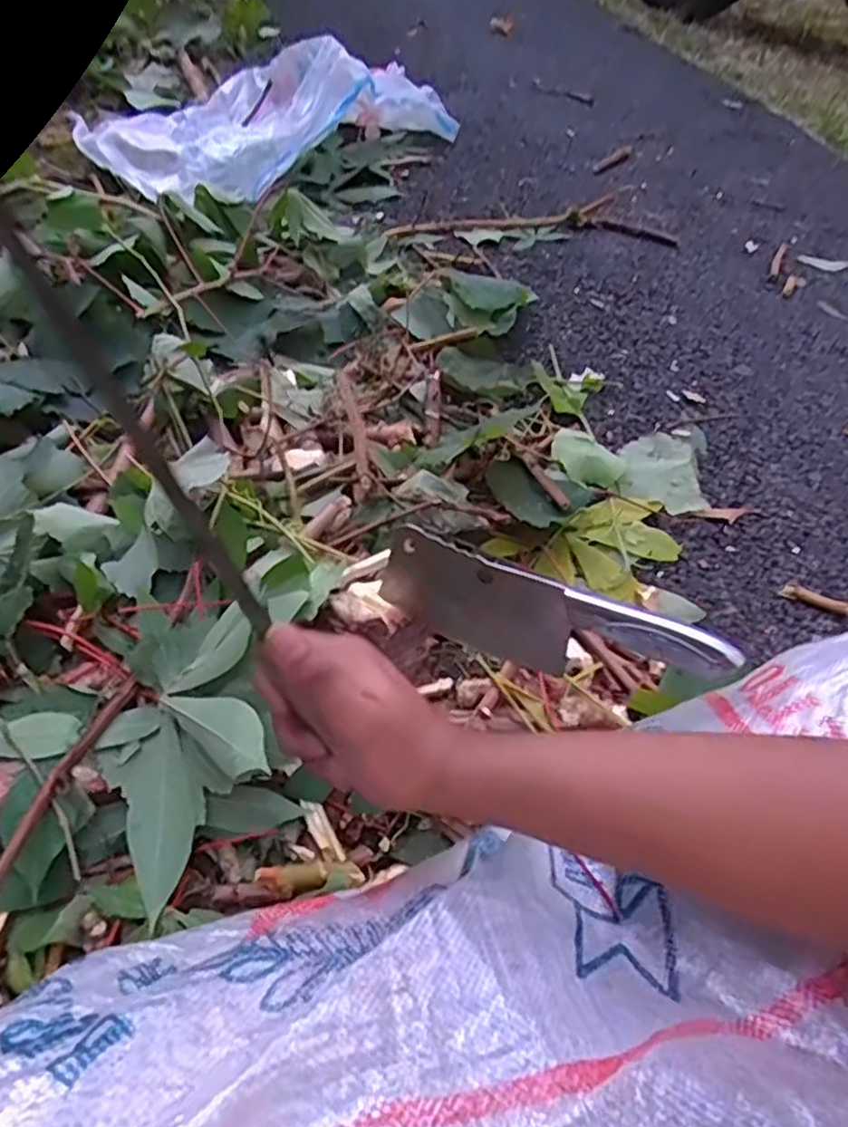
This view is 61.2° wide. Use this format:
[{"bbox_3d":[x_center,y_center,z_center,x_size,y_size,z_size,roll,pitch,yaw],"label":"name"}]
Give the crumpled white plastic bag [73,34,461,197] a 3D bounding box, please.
[{"bbox_3d":[-0.316,-0.939,1.459,0.491,0.171,0.707,32,53,20],"label":"crumpled white plastic bag"}]

